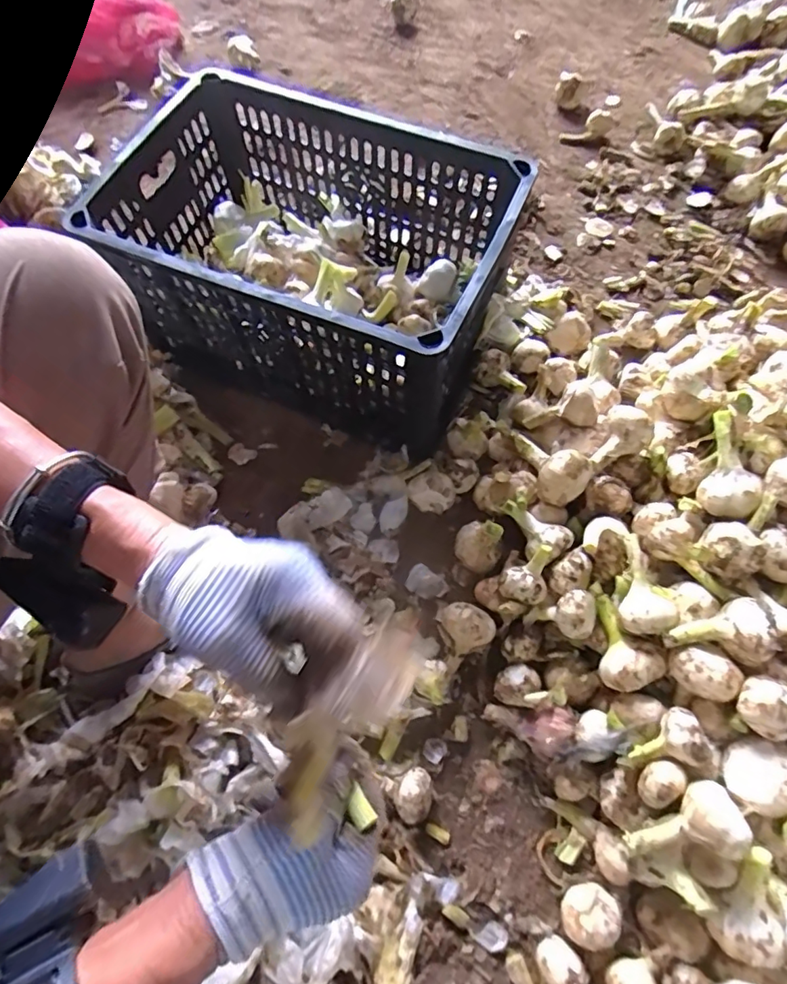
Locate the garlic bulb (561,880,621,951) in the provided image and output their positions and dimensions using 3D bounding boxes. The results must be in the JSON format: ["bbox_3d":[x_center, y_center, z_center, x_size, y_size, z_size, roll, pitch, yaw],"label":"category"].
[{"bbox_3d":[0.184,0.398,0.498,0.045,0.043,0.050,38,71,14],"label":"garlic bulb"}]

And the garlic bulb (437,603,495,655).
[{"bbox_3d":[0.083,0.152,0.596,0.050,0.053,0.055,-29,70,-13],"label":"garlic bulb"}]

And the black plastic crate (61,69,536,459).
[{"bbox_3d":[-0.095,-0.282,0.687,0.439,0.247,0.306,24,68,9],"label":"black plastic crate"}]

